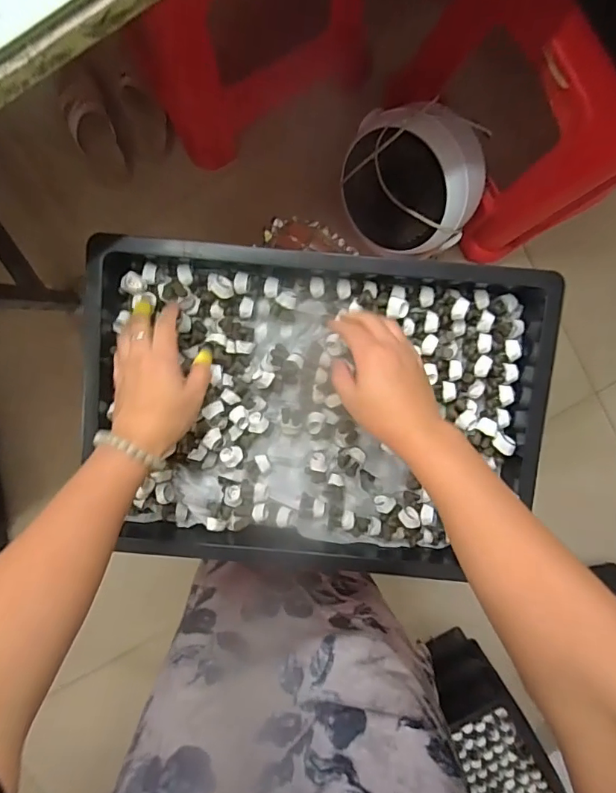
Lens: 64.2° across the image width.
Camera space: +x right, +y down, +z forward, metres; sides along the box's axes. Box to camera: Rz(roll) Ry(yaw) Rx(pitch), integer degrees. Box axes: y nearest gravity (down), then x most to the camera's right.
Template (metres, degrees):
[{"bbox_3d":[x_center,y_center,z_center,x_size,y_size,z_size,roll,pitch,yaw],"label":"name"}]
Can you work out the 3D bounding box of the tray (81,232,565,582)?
[{"bbox_3d":[0.007,0.022,0.507,0.445,0.056,0.330,5,99,-2],"label":"tray"}]

